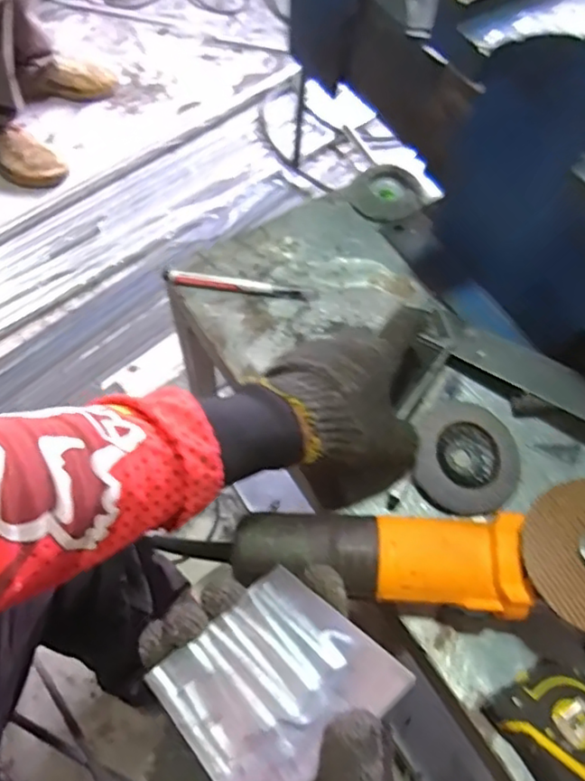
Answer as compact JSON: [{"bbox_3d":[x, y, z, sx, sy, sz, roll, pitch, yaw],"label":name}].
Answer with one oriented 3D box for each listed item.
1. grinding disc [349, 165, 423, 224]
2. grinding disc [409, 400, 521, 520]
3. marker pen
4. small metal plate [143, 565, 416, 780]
[{"bbox_3d":[0.097,-0.205,0.640,0.071,0.016,0.072,1,65,-3],"label":"grinding disc"},{"bbox_3d":[0.146,0.057,0.507,0.086,0.011,0.095,13,65,3],"label":"grinding disc"},{"bbox_3d":[-0.049,-0.099,0.583,0.143,0.013,0.014,7,65,0],"label":"marker pen"},{"bbox_3d":[-0.010,0.151,0.321,0.098,0.006,0.105,-34,34,-25],"label":"small metal plate"}]

